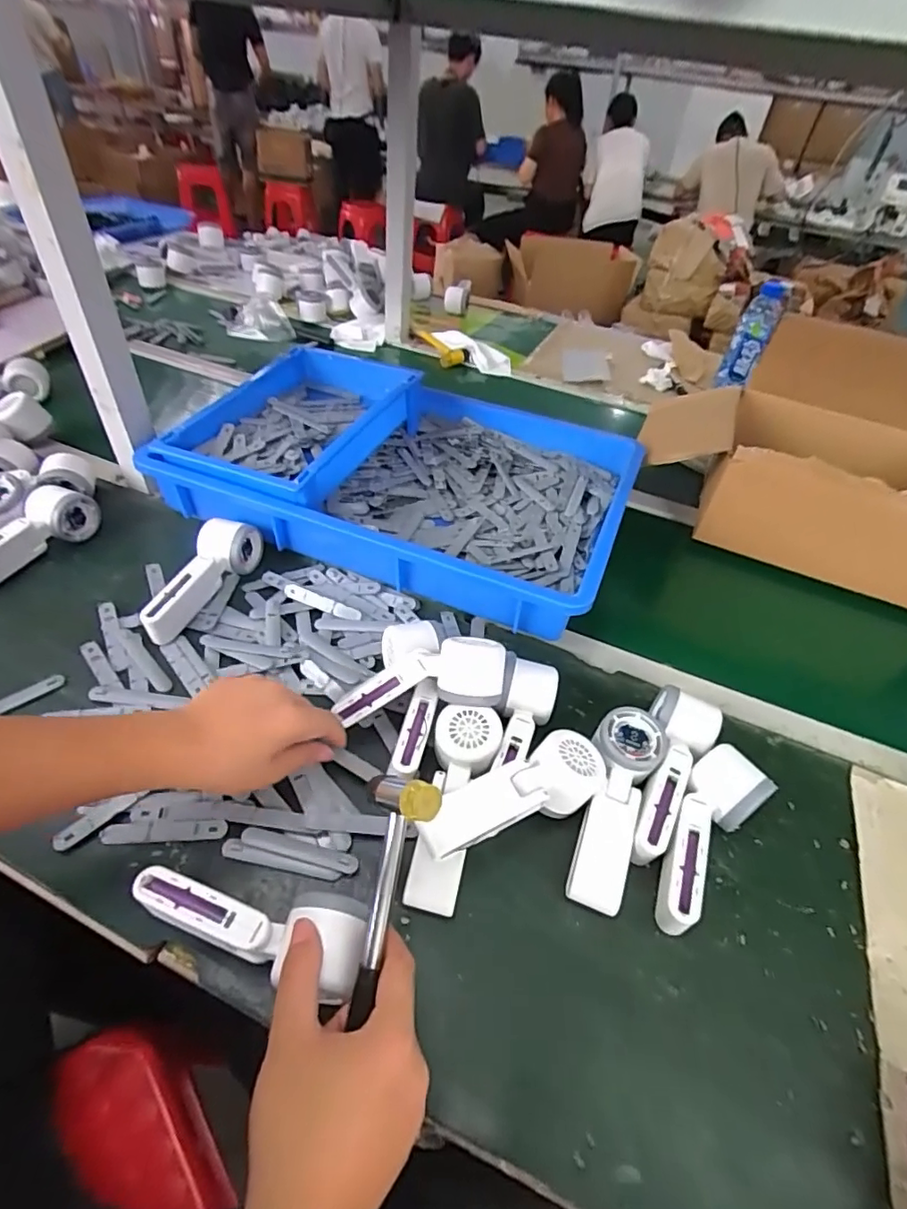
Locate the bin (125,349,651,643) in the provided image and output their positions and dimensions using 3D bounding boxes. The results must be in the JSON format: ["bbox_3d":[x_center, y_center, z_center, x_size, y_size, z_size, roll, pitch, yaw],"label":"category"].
[{"bbox_3d":[-0.059,-0.178,0.747,0.554,0.107,0.390,18,46,11],"label":"bin"}]

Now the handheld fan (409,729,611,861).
[{"bbox_3d":[0.051,0.158,0.456,0.167,0.039,0.054,-19,50,-24],"label":"handheld fan"}]

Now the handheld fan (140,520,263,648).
[{"bbox_3d":[-0.277,-0.029,0.618,0.057,0.050,0.166,13,45,6],"label":"handheld fan"}]

